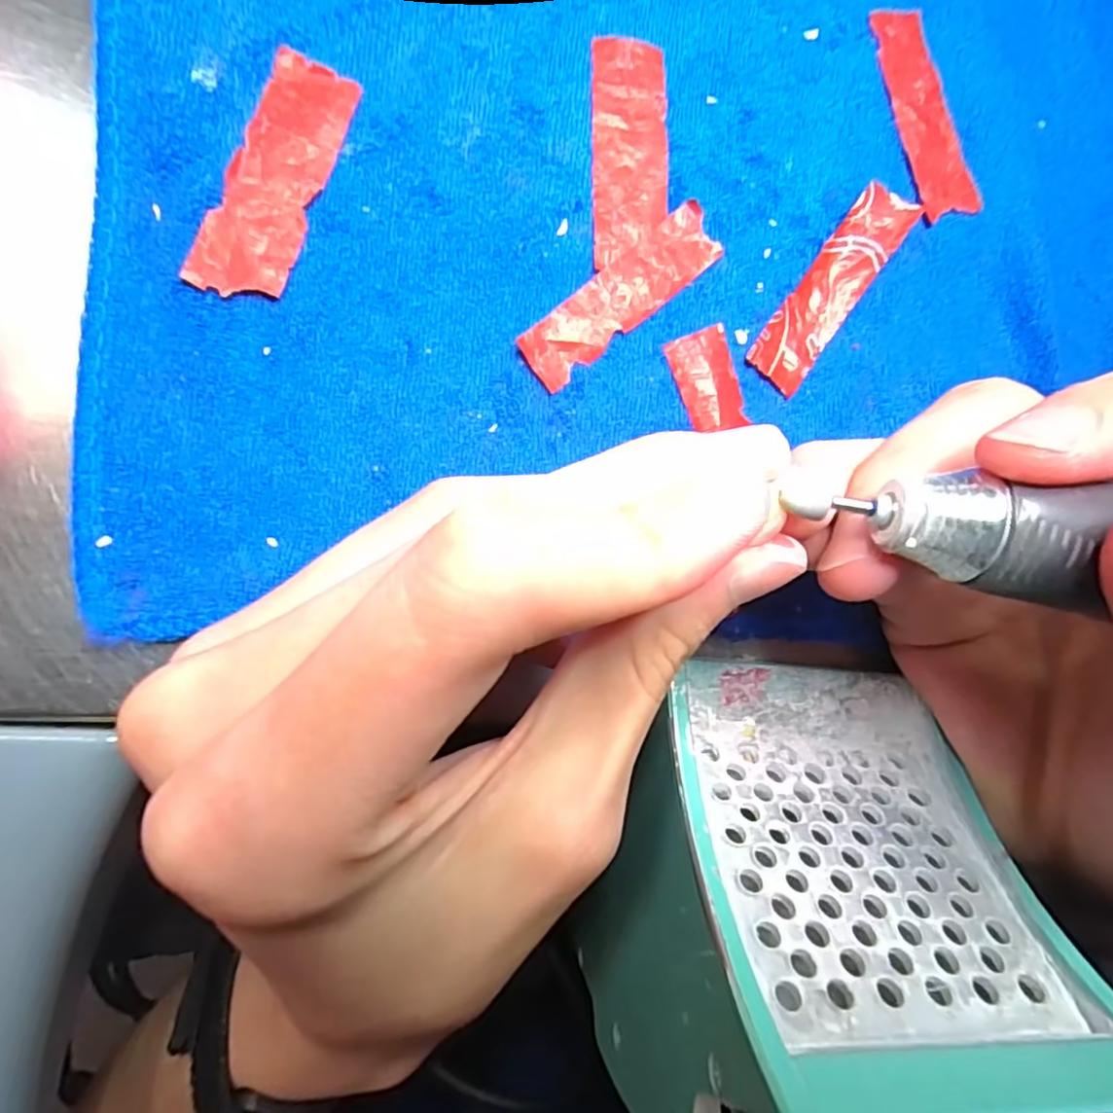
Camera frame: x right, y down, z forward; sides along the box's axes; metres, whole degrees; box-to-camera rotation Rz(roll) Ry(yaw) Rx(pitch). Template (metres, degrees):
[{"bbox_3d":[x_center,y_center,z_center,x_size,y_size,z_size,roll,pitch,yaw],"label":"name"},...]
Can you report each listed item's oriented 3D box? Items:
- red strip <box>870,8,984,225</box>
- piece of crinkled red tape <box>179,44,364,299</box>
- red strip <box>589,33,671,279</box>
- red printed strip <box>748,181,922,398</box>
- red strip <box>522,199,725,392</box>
[{"bbox_3d":[0.101,-0.122,0.173,0.016,0.004,0.059,-15,90,-11],"label":"red strip"},{"bbox_3d":[-0.063,-0.085,0.144,0.019,0.004,0.058,20,84,-17],"label":"piece of crinkled red tape"},{"bbox_3d":[0.019,-0.102,0.159,0.019,0.004,0.057,-1,88,-11],"label":"red strip"},{"bbox_3d":[0.072,-0.070,0.167,0.015,0.004,0.058,36,89,-5],"label":"red printed strip"},{"bbox_3d":[0.016,-0.065,0.158,0.058,0.004,0.015,-41,95,-9],"label":"red strip"}]

